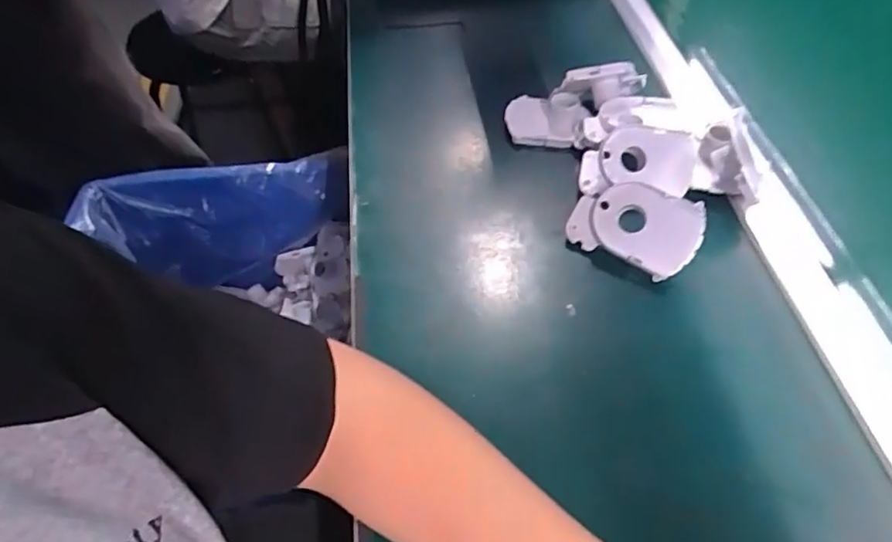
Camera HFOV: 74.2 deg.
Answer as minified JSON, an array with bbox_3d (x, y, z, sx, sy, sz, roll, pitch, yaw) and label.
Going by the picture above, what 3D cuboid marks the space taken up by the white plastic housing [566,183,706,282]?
[{"bbox_3d":[0.159,-0.038,0.495,0.100,0.014,0.067,26,95,19],"label":"white plastic housing"}]

